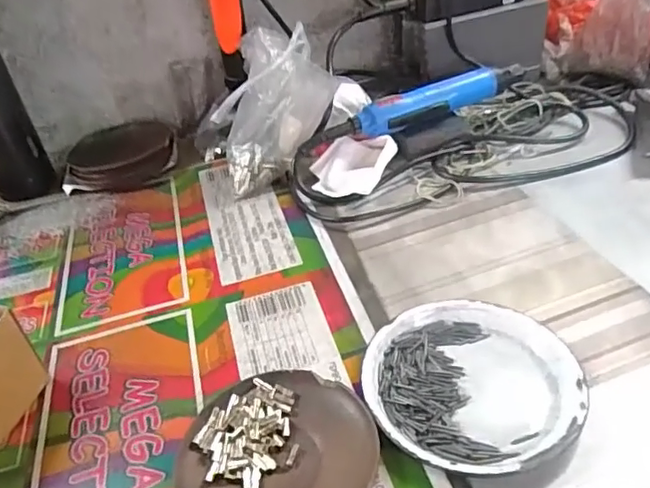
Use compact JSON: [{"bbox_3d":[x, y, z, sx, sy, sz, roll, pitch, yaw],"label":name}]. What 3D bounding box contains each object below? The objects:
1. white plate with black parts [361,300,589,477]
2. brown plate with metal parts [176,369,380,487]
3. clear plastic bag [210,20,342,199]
[{"bbox_3d":[0.093,0.087,0.367,0.131,0.015,0.129,-4,38,3],"label":"white plate with black parts"},{"bbox_3d":[-0.027,0.125,0.335,0.110,0.016,0.111,-4,38,3],"label":"brown plate with metal parts"},{"bbox_3d":[-0.054,-0.140,0.589,0.120,0.133,0.089,-17,39,-13],"label":"clear plastic bag"}]

